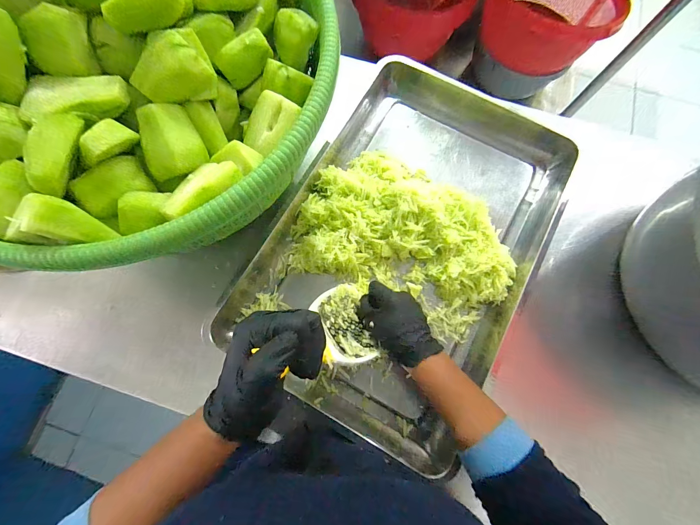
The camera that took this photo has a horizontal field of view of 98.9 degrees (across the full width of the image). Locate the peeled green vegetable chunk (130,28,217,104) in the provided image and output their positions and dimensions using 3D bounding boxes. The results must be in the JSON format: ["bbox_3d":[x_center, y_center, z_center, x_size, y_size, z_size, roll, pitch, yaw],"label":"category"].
[{"bbox_3d":[-0.182,-0.199,0.305,0.074,0.060,0.044,-30,78,-8],"label":"peeled green vegetable chunk"}]

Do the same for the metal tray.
[{"bbox_3d":[0.109,-0.061,0.493,0.383,0.070,0.620,28,77,6],"label":"metal tray"}]

